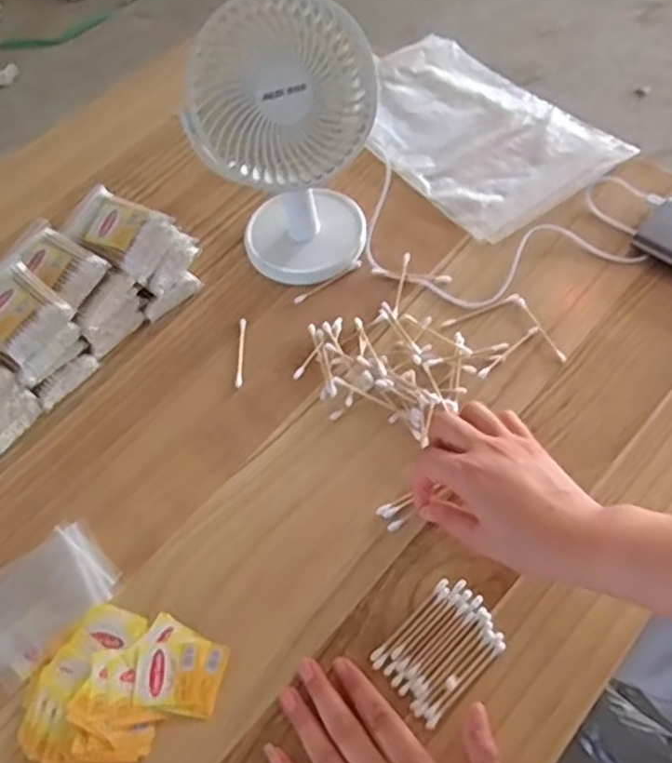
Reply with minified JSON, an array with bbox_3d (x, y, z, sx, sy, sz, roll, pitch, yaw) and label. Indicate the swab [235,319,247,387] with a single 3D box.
[{"bbox_3d":[-0.083,-0.027,0.603,0.007,0.004,0.072,-2,59,3],"label":"swab"}]

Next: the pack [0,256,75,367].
[{"bbox_3d":[-0.255,-0.059,0.552,0.094,0.020,0.059,33,65,24],"label":"pack"}]

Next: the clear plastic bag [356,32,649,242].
[{"bbox_3d":[0.136,-0.269,0.735,0.195,0.016,0.281,-34,60,-16],"label":"clear plastic bag"}]

